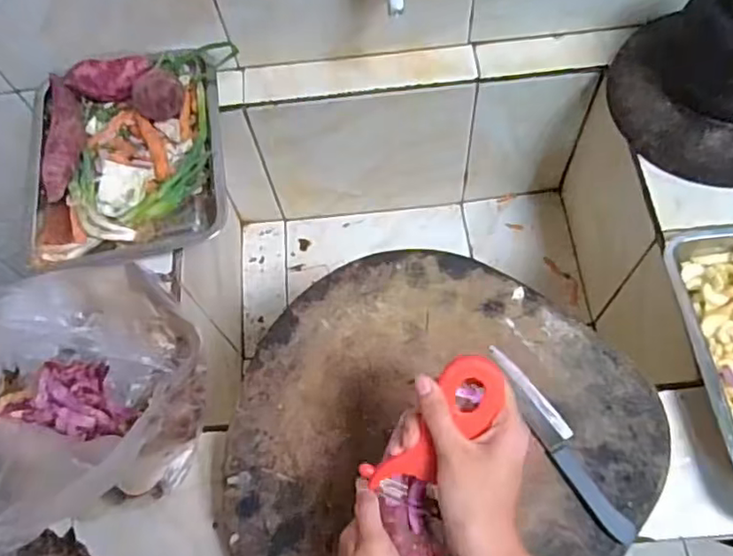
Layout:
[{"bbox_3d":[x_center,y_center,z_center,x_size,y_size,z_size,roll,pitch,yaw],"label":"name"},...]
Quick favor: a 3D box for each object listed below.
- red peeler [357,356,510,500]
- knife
[{"bbox_3d":[0.042,0.098,0.382,0.039,0.019,0.113,44,103,20],"label":"red peeler"},{"bbox_3d":[0.160,0.135,0.508,0.026,0.010,0.179,-27,66,-9],"label":"knife"}]

